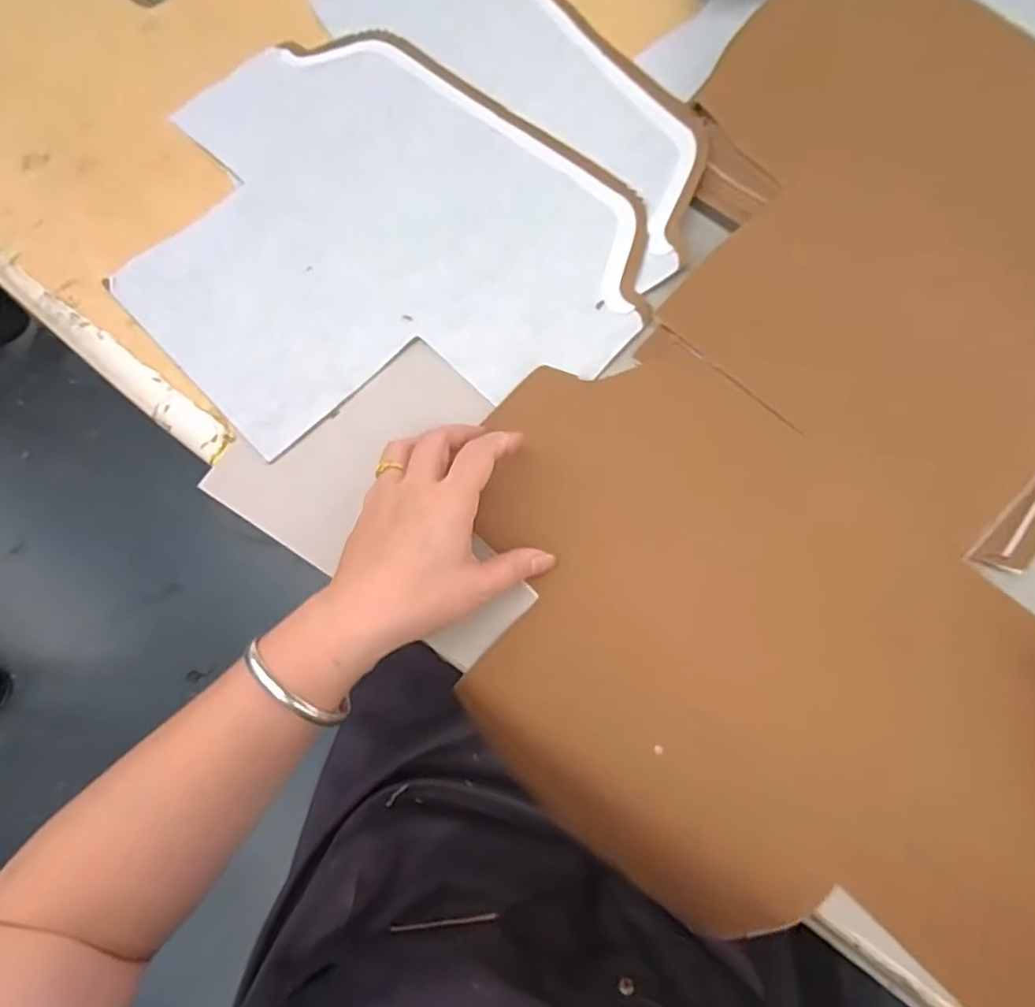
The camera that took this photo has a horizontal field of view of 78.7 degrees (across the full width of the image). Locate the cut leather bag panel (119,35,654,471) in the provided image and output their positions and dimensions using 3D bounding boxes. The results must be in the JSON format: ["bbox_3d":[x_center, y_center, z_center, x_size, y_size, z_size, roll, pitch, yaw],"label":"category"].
[{"bbox_3d":[-0.112,-0.195,0.458,0.307,0.008,0.383,-43,74,-12],"label":"cut leather bag panel"}]

